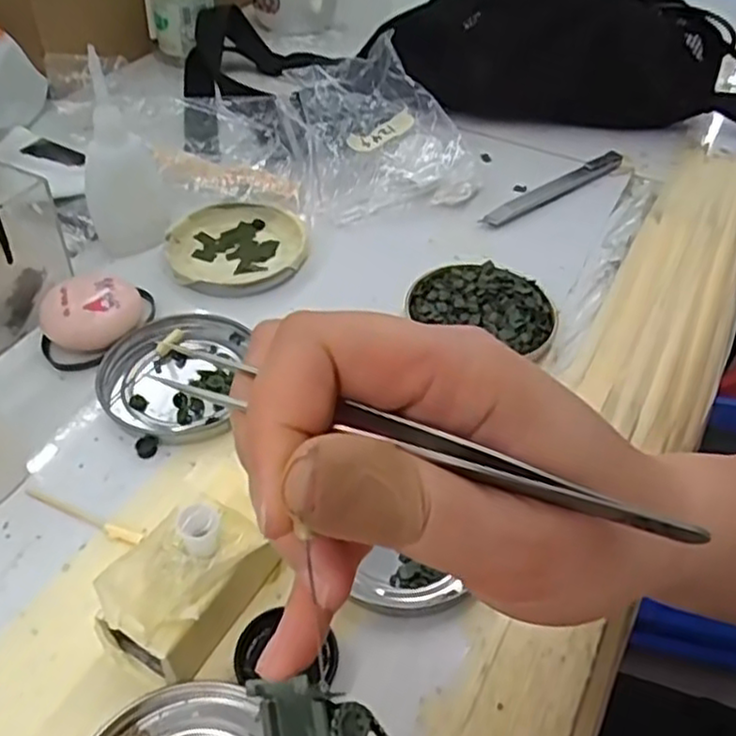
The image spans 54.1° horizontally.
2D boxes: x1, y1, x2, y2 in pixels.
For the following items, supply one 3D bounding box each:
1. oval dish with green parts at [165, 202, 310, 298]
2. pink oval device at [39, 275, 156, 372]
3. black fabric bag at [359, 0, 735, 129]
[{"bbox_3d":[-0.076,-0.071,0.423,0.080,0.012,0.073,-2,45,-4],"label":"oval dish with green parts"},{"bbox_3d":[-0.138,-0.026,0.368,0.055,0.023,0.043,-14,47,-16],"label":"pink oval device"},{"bbox_3d":[0.164,-0.242,0.540,0.280,0.097,0.082,20,48,17],"label":"black fabric bag"}]

